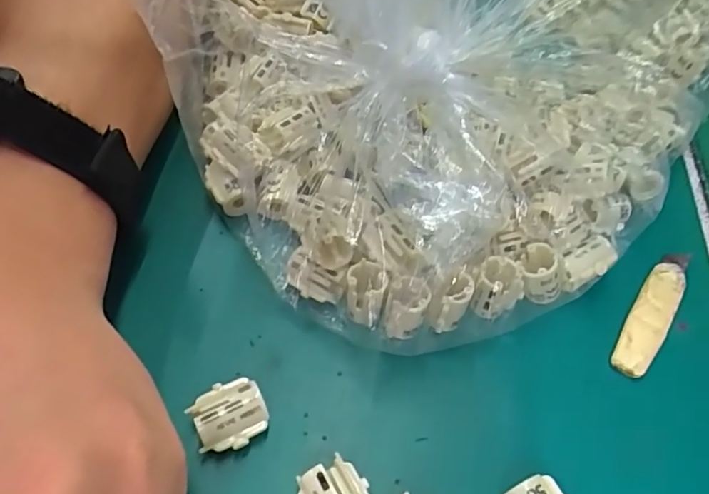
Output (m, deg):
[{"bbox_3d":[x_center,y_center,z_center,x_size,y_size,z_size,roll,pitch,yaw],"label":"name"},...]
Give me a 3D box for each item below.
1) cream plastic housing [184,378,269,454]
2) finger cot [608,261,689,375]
[{"bbox_3d":[-0.039,0.054,0.181,0.022,0.016,0.019,-14,55,-12],"label":"cream plastic housing"},{"bbox_3d":[0.108,0.026,0.209,0.014,0.005,0.051,32,57,18],"label":"finger cot"}]

